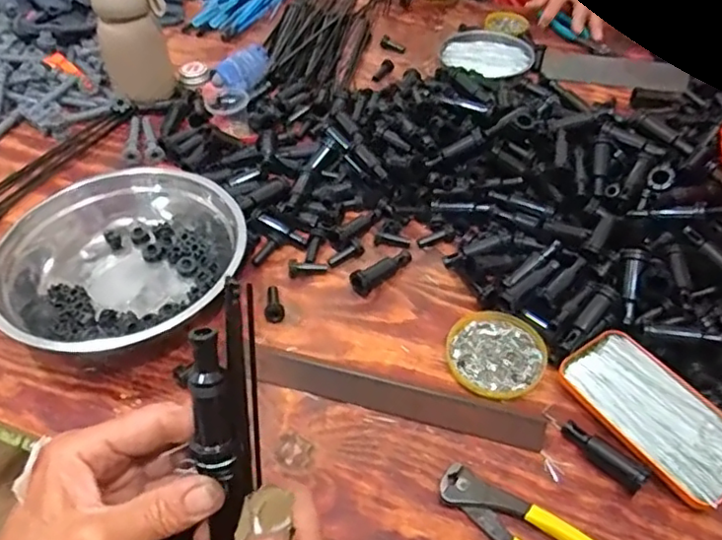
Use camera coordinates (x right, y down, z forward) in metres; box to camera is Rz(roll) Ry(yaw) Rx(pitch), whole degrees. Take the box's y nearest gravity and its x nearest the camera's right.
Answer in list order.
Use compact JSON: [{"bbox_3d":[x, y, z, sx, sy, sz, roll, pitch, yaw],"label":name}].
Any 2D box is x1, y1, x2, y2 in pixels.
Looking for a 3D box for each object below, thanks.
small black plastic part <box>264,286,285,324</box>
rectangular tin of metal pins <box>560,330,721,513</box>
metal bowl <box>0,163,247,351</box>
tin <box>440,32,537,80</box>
[{"bbox_3d":[-0.082,0.030,0.557,0.018,0.011,0.042,-12,48,-11],"label":"small black plastic part"},{"bbox_3d":[0.232,0.112,0.474,0.081,0.015,0.144,-26,52,-21],"label":"rectangular tin of metal pins"},{"bbox_3d":[-0.222,-0.005,0.551,0.198,0.063,0.207,0,47,0],"label":"metal bowl"},{"bbox_3d":[0.187,-0.320,0.882,0.140,0.012,0.113,32,55,26],"label":"tin"}]

